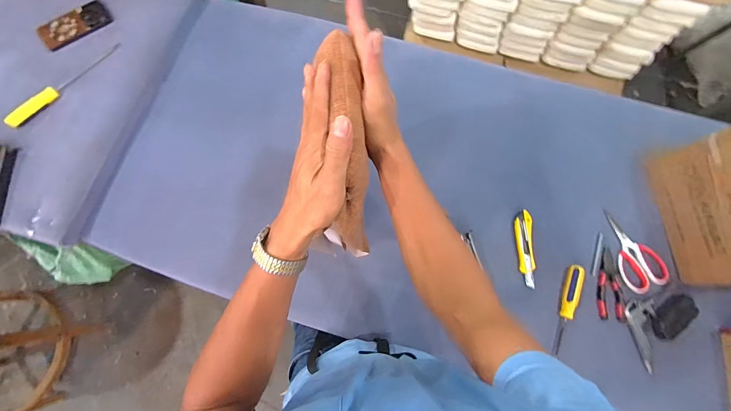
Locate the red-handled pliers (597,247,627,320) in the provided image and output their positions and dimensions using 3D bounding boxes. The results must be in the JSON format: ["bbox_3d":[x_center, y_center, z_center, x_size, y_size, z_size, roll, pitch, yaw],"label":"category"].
[{"bbox_3d":[0.525,0.170,0.678,0.060,0.008,0.148,2,76,-1],"label":"red-handled pliers"}]

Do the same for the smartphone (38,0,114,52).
[{"bbox_3d":[-0.714,-0.449,0.772,0.160,0.008,0.086,-36,80,-10],"label":"smartphone"}]

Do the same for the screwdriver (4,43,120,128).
[{"bbox_3d":[-0.686,-0.284,0.715,0.029,0.021,0.283,37,77,7],"label":"screwdriver"}]

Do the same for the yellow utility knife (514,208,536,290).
[{"bbox_3d":[0.356,0.095,0.699,0.035,0.018,0.165,2,76,-1],"label":"yellow utility knife"}]

